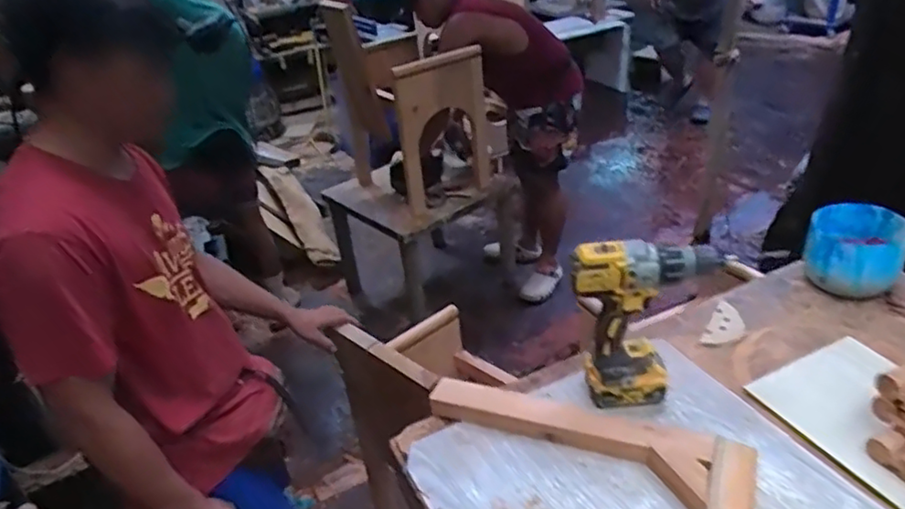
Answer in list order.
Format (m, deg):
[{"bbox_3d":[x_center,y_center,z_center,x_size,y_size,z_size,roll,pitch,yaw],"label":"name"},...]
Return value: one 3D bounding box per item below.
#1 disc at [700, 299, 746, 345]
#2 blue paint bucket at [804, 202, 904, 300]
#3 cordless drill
[{"bbox_3d":[0.478,0.120,1.098,0.058,0.008,0.119,16,41,31],"label":"disc"},{"bbox_3d":[0.731,-0.003,1.155,0.157,0.108,0.184,16,37,34],"label":"blue paint bucket"},{"bbox_3d":[0.272,0.099,0.912,0.209,0.247,0.075,-2,31,4],"label":"cordless drill"}]

